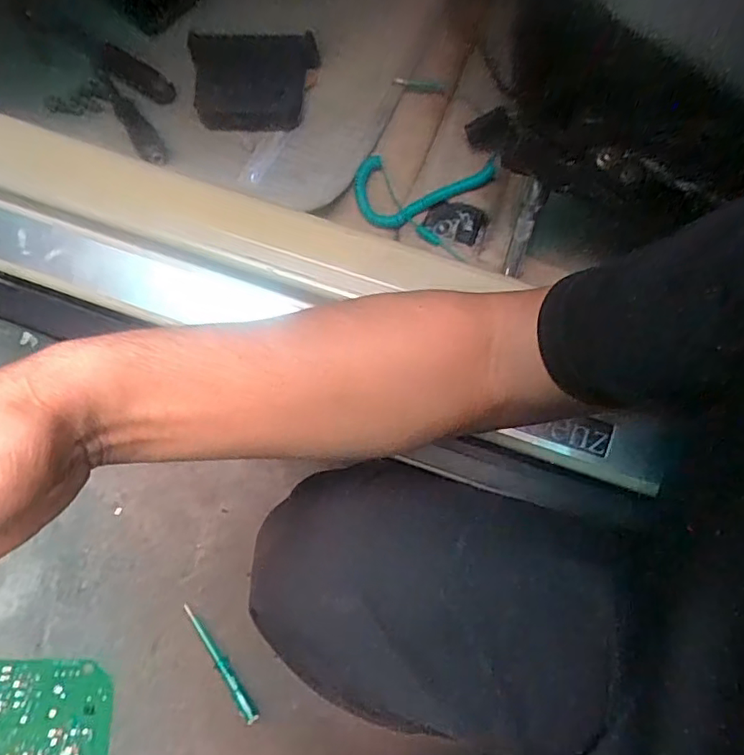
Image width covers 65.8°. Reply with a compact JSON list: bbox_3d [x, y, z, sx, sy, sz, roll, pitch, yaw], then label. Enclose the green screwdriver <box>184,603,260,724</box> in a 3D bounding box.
[{"bbox_3d":[-0.176,0.332,0.669,0.017,0.014,0.146,-34,78,-8],"label":"green screwdriver"}]

